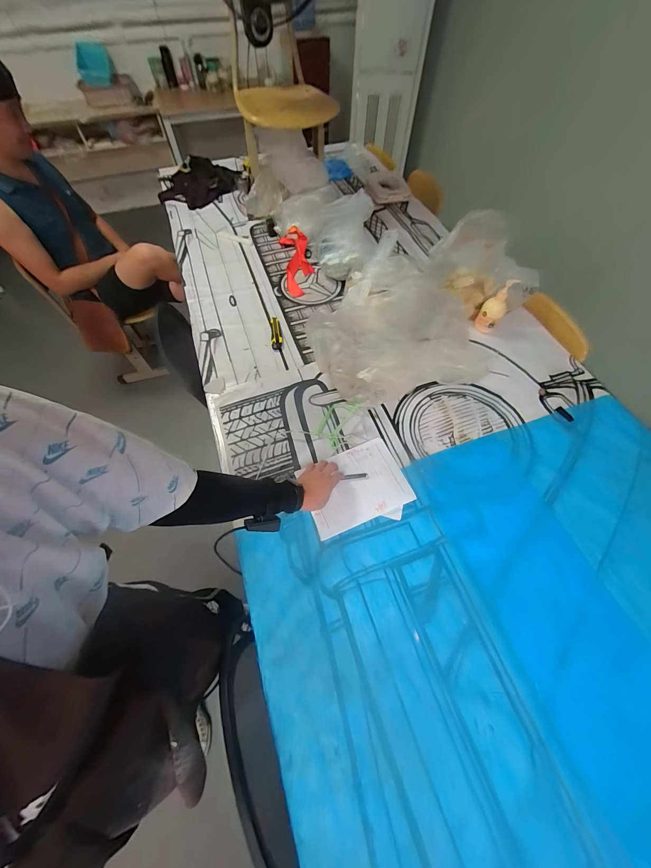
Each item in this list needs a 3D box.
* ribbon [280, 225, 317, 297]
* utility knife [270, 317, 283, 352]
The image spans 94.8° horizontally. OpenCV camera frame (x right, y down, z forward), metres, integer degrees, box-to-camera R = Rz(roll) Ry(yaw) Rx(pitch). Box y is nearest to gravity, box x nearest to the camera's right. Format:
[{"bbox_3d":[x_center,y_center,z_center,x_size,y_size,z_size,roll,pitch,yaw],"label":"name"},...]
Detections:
[{"bbox_3d":[-0.108,-0.682,1.176,0.113,0.057,0.348,-9,62,-4],"label":"ribbon"},{"bbox_3d":[-0.167,-0.341,1.021,0.037,0.014,0.141,-5,62,-3],"label":"utility knife"}]

